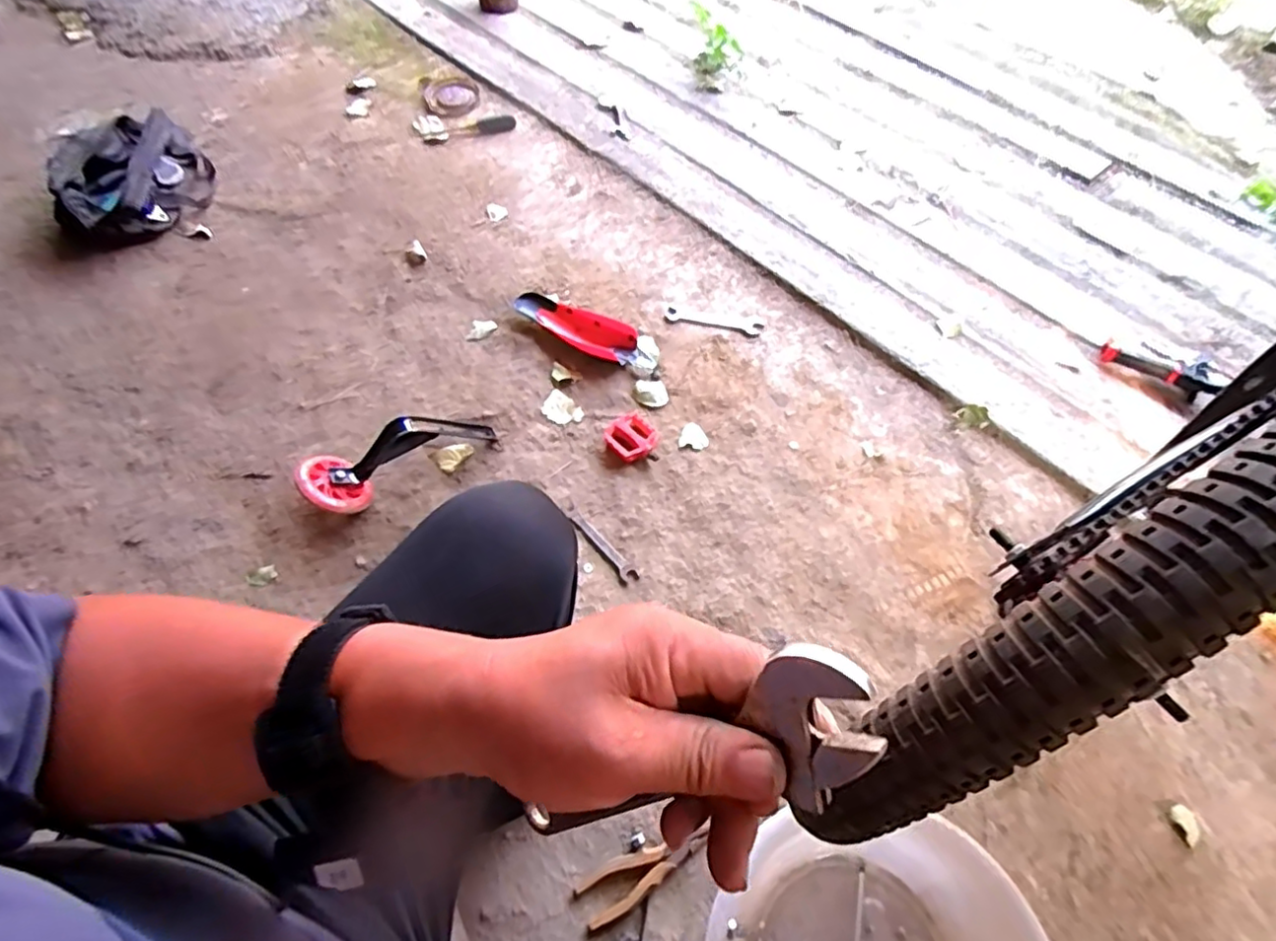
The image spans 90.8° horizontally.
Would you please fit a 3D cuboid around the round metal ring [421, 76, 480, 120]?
[{"bbox_3d":[-0.453,-0.910,1.527,0.128,0.016,0.159,-20,63,-11],"label":"round metal ring"}]

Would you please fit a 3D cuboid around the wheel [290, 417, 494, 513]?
[{"bbox_3d":[-0.359,-0.013,0.959,0.275,0.094,0.101,-19,63,-11],"label":"wheel"}]

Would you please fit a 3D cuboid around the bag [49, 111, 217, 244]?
[{"bbox_3d":[-1.057,-0.622,1.297,0.287,0.122,0.337,-34,67,-17],"label":"bag"}]

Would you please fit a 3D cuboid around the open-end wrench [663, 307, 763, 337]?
[{"bbox_3d":[0.142,-0.278,1.184,0.179,0.010,0.034,12,62,6],"label":"open-end wrench"}]

